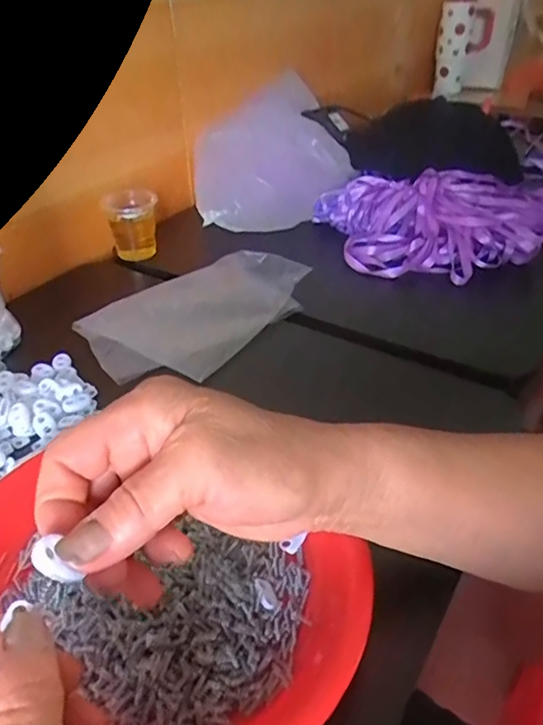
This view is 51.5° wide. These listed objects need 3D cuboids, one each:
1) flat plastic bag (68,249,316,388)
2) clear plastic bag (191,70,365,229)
[{"bbox_3d":[-0.070,-0.053,0.551,0.133,0.032,0.213,25,43,31],"label":"flat plastic bag"},{"bbox_3d":[-0.020,-0.258,0.712,0.208,0.142,0.128,-25,41,-28],"label":"clear plastic bag"}]

